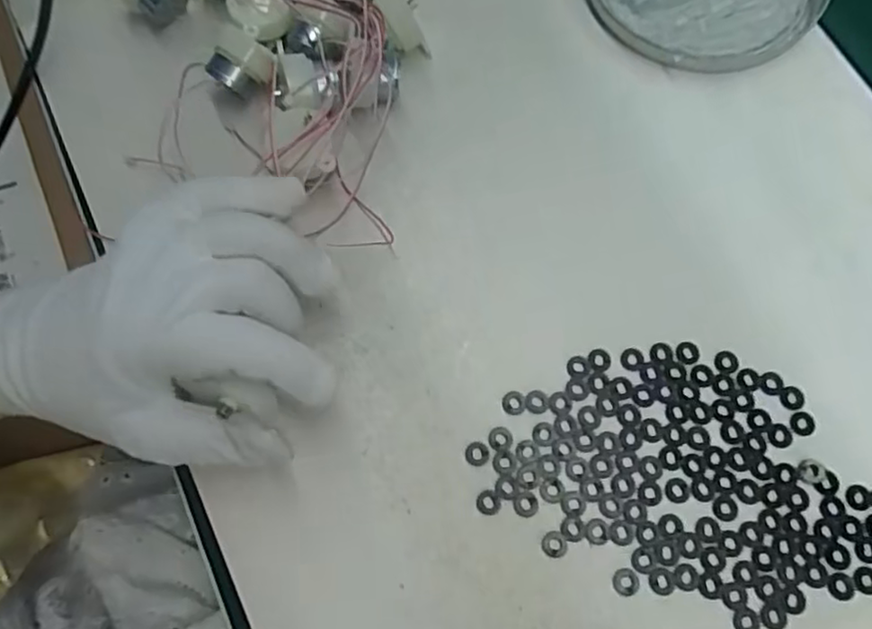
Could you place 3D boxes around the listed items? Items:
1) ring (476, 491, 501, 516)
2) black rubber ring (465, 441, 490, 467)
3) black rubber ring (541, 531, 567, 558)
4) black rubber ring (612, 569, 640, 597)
[{"bbox_3d":[0.022,0.080,0.278,0.010,0.004,0.010,-1,73,2],"label":"ring"},{"bbox_3d":[0.018,0.060,0.284,0.010,0.004,0.010,-1,73,2],"label":"black rubber ring"},{"bbox_3d":[0.049,0.096,0.273,0.010,0.004,0.010,-1,73,2],"label":"black rubber ring"},{"bbox_3d":[0.078,0.110,0.269,0.011,0.004,0.011,-1,73,2],"label":"black rubber ring"}]

